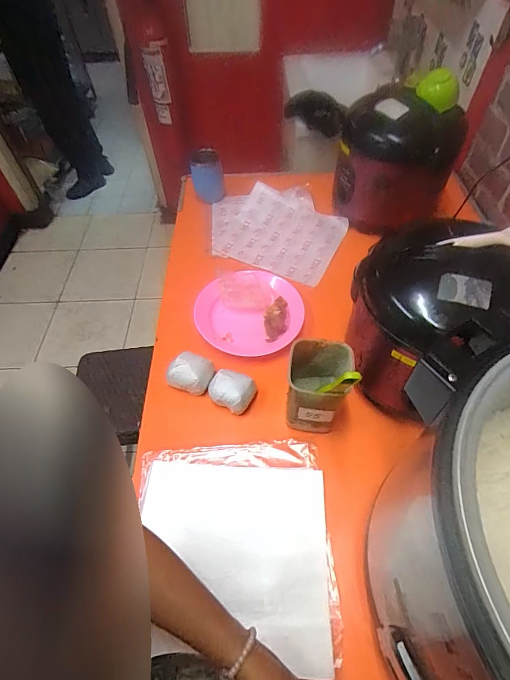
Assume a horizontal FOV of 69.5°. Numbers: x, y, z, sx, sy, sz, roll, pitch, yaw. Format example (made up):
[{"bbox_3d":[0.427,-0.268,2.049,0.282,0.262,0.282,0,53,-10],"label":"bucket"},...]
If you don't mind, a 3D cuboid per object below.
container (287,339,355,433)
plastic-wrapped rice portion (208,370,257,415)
[{"bbox_3d":[0.098,0.076,0.589,0.088,0.138,0.096,8,55,8],"label":"container"},{"bbox_3d":[-0.041,0.086,0.644,0.080,0.043,0.064,17,57,15],"label":"plastic-wrapped rice portion"}]

